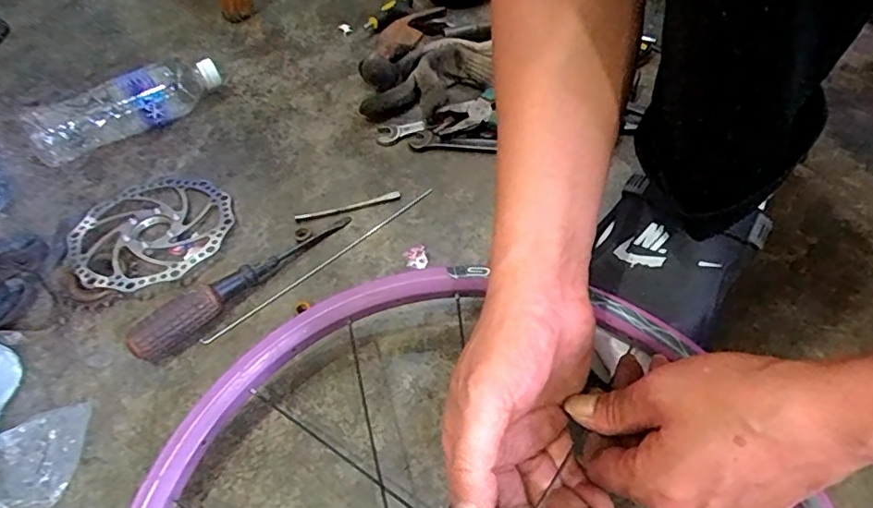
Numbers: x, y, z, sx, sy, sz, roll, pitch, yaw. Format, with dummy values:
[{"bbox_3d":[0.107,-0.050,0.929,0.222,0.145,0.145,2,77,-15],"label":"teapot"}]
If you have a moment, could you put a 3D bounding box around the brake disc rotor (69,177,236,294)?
[{"bbox_3d":[-0.277,-0.027,0.522,0.146,0.009,0.155,-28,52,-22],"label":"brake disc rotor"}]

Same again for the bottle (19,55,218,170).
[{"bbox_3d":[-0.356,-0.166,0.610,0.217,0.062,0.056,-20,53,-9],"label":"bottle"}]

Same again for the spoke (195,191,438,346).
[{"bbox_3d":[-0.102,0.006,0.496,0.251,0.004,0.009,-36,58,-21],"label":"spoke"}]

